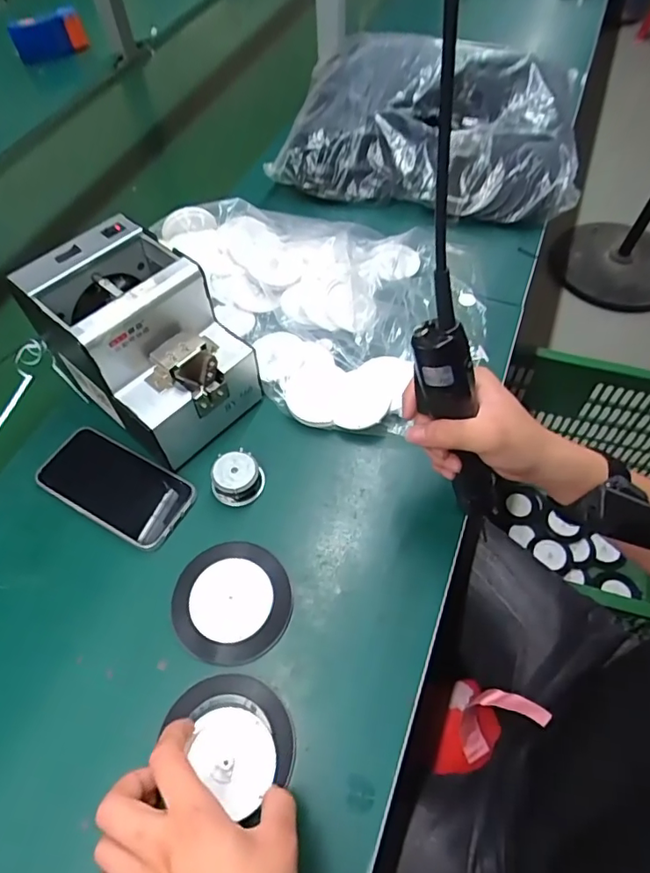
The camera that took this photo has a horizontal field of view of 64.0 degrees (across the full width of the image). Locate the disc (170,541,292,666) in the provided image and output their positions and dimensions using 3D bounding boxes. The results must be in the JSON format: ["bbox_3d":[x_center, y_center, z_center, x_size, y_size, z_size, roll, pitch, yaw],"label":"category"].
[{"bbox_3d":[-0.079,0.138,0.440,0.096,0.010,0.098,0,58,1],"label":"disc"}]

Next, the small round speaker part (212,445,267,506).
[{"bbox_3d":[-0.082,0.039,0.493,0.046,0.027,0.046,0,58,1],"label":"small round speaker part"}]

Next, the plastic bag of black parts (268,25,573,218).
[{"bbox_3d":[0.163,-0.473,0.765,0.427,0.100,0.332,6,58,5],"label":"plastic bag of black parts"}]

